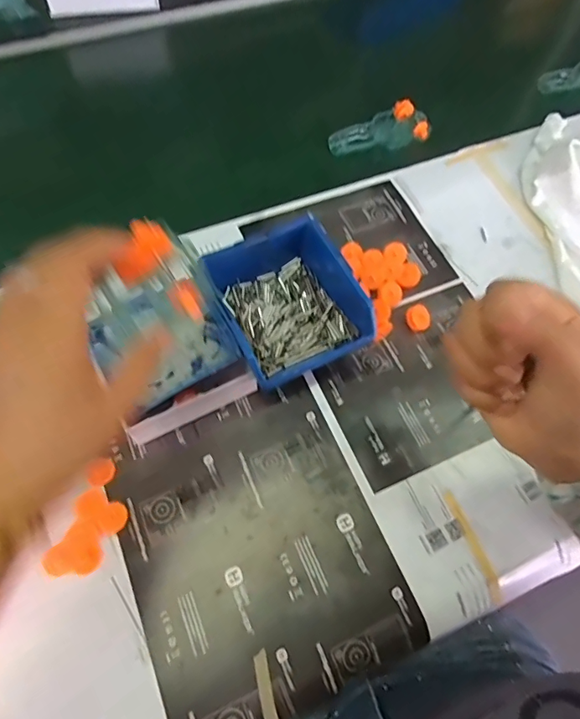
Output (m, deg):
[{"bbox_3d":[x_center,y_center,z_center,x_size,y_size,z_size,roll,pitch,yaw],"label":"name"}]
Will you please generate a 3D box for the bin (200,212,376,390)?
[{"bbox_3d":[-0.004,-0.046,0.404,0.114,0.064,0.132,-22,65,-14],"label":"bin"}]

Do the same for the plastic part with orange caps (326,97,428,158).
[{"bbox_3d":[0.104,-0.278,0.560,0.125,0.022,0.062,-17,64,-11],"label":"plastic part with orange caps"}]

